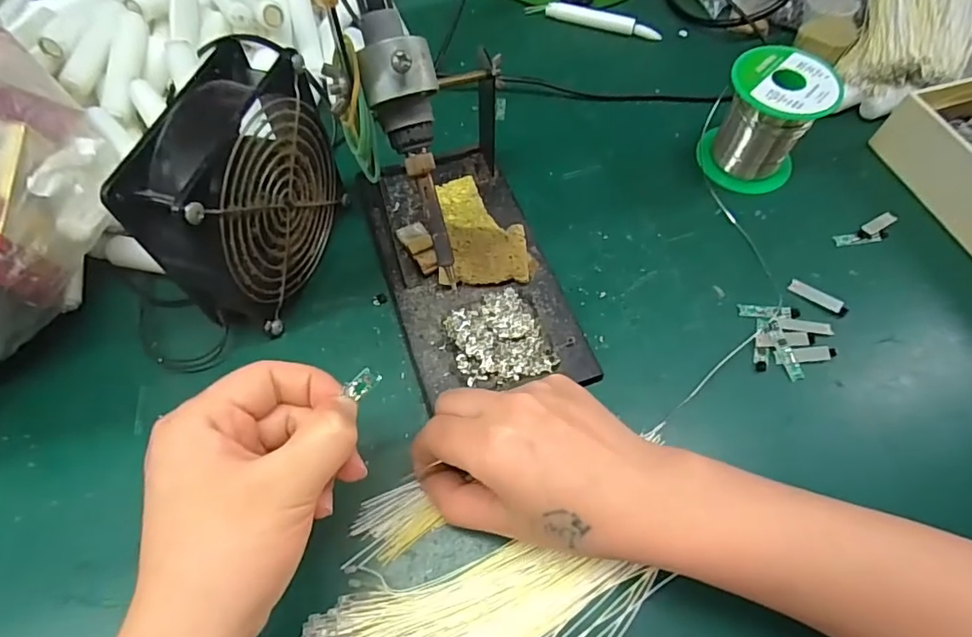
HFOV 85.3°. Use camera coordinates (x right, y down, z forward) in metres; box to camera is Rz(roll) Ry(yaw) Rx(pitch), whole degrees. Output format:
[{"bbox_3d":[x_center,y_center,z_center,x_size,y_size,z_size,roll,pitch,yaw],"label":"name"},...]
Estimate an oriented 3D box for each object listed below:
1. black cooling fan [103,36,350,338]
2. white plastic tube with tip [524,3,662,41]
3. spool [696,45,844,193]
[{"bbox_3d":[-0.129,-0.067,0.295,0.046,0.121,0.122,18,63,8],"label":"black cooling fan"},{"bbox_3d":[0.095,-0.265,0.468,0.120,0.010,0.015,16,63,7],"label":"white plastic tube with tip"},{"bbox_3d":[0.197,-0.138,0.373,0.063,0.073,0.063,1,62,-1],"label":"spool"}]

